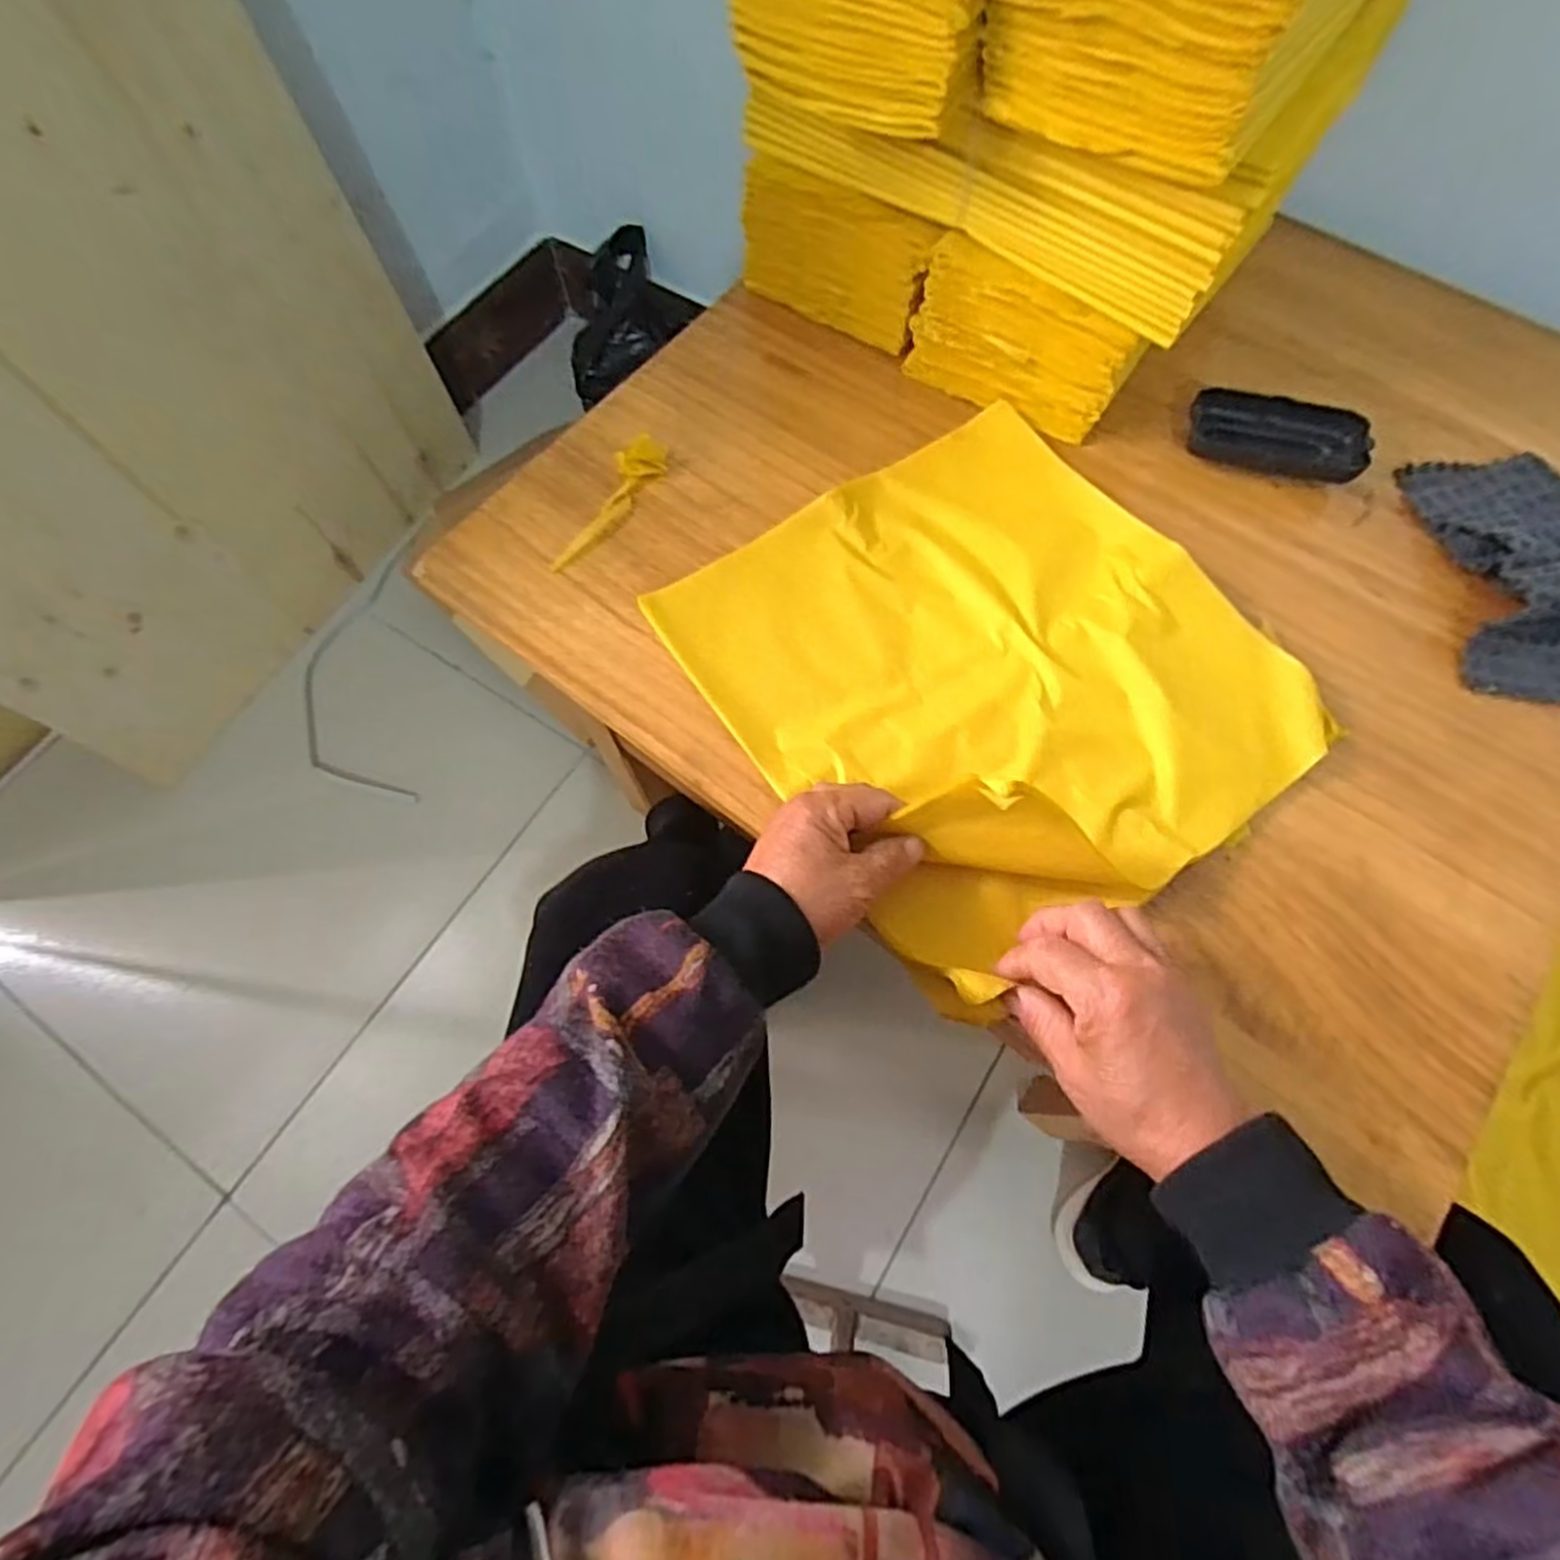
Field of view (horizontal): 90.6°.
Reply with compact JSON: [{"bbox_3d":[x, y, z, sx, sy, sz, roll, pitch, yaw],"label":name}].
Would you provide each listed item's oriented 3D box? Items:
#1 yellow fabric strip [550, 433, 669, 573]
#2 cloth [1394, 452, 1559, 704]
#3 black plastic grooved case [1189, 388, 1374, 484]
[{"bbox_3d":[-0.116,-0.188,0.520,0.026,0.019,0.115,33,73,13],"label":"yellow fabric strip"},{"bbox_3d":[0.470,-0.134,0.478,0.102,0.035,0.177,0,69,1],"label":"cloth"},{"bbox_3d":[0.334,-0.233,0.521,0.108,0.022,0.045,15,70,7],"label":"black plastic grooved case"}]

